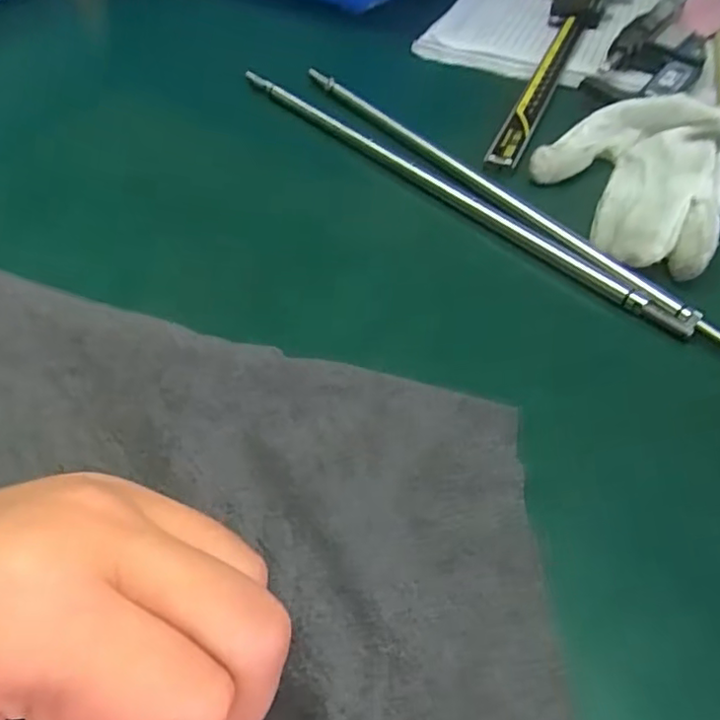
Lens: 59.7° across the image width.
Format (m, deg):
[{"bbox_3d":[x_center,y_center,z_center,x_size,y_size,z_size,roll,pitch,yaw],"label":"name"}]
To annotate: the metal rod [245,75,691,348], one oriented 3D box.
[{"bbox_3d":[0.030,-0.085,0.300,0.008,0.011,0.271,-35,59,-29],"label":"metal rod"}]

